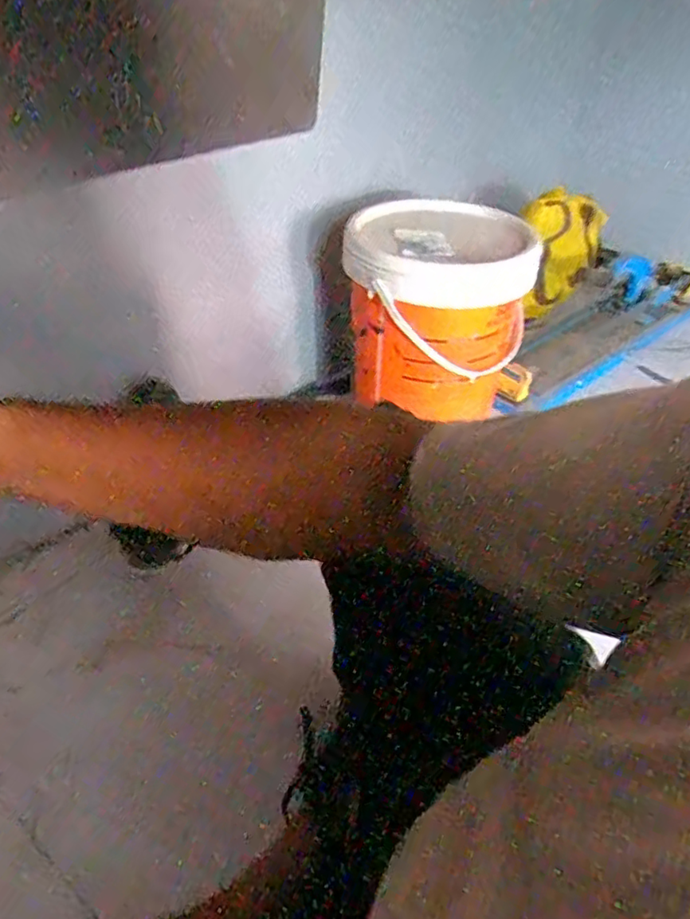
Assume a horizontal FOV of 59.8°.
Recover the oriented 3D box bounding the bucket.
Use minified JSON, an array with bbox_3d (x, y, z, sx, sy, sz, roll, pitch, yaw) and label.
[{"bbox_3d":[0.156,-0.244,1.053,0.287,0.315,0.301,10,38,9],"label":"bucket"}]

